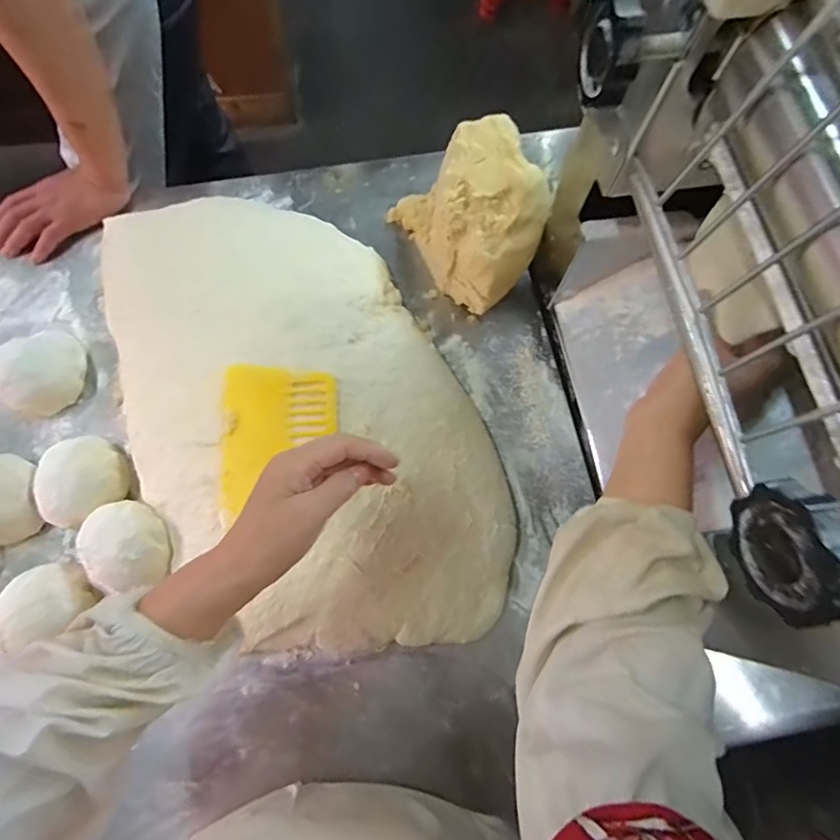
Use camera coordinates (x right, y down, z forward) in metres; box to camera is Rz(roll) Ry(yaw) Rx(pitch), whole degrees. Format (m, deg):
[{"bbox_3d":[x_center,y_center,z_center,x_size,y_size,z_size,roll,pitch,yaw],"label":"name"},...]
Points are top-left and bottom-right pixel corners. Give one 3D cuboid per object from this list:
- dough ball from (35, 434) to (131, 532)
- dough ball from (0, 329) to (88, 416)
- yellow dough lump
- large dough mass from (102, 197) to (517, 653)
[{"bbox_3d":[-0.368,0.067,0.525,0.080,0.054,0.090,-7,73,-4],"label":"dough ball"},{"bbox_3d":[-0.443,-0.062,0.561,0.085,0.055,0.095,-32,77,-11],"label":"dough ball"},{"bbox_3d":[0.068,-0.246,0.588,0.126,0.141,0.193,-30,76,-10],"label":"yellow dough lump"},{"bbox_3d":[-0.141,-0.023,0.539,0.344,0.068,0.602,-33,77,-11],"label":"large dough mass"}]

